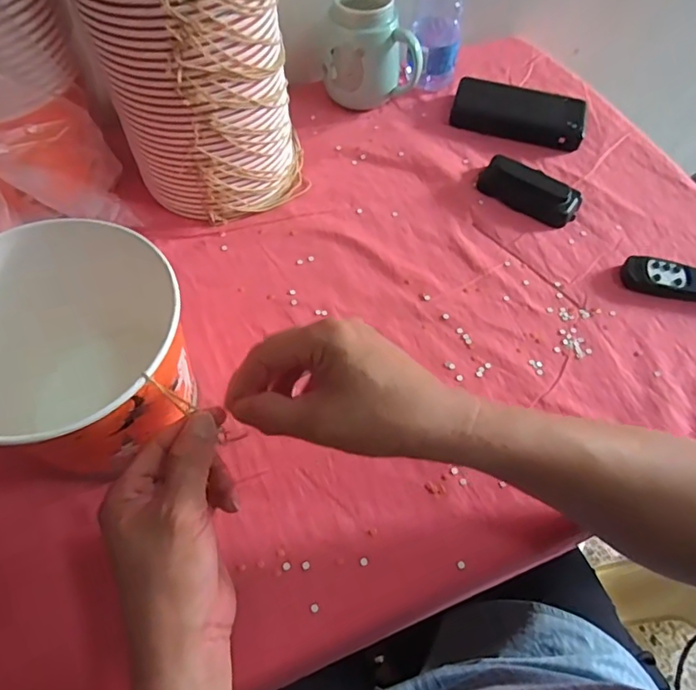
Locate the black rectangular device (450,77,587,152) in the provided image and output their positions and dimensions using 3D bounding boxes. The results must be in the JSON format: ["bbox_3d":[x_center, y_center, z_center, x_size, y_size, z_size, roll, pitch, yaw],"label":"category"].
[{"bbox_3d":[0.205,-0.279,0.620,0.152,0.024,0.067,17,61,8],"label":"black rectangular device"}]

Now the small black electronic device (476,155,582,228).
[{"bbox_3d":[0.194,-0.166,0.555,0.106,0.024,0.044,31,63,15],"label":"small black electronic device"}]

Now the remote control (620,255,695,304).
[{"bbox_3d":[0.328,-0.061,0.502,0.117,0.017,0.036,11,60,4],"label":"remote control"}]

